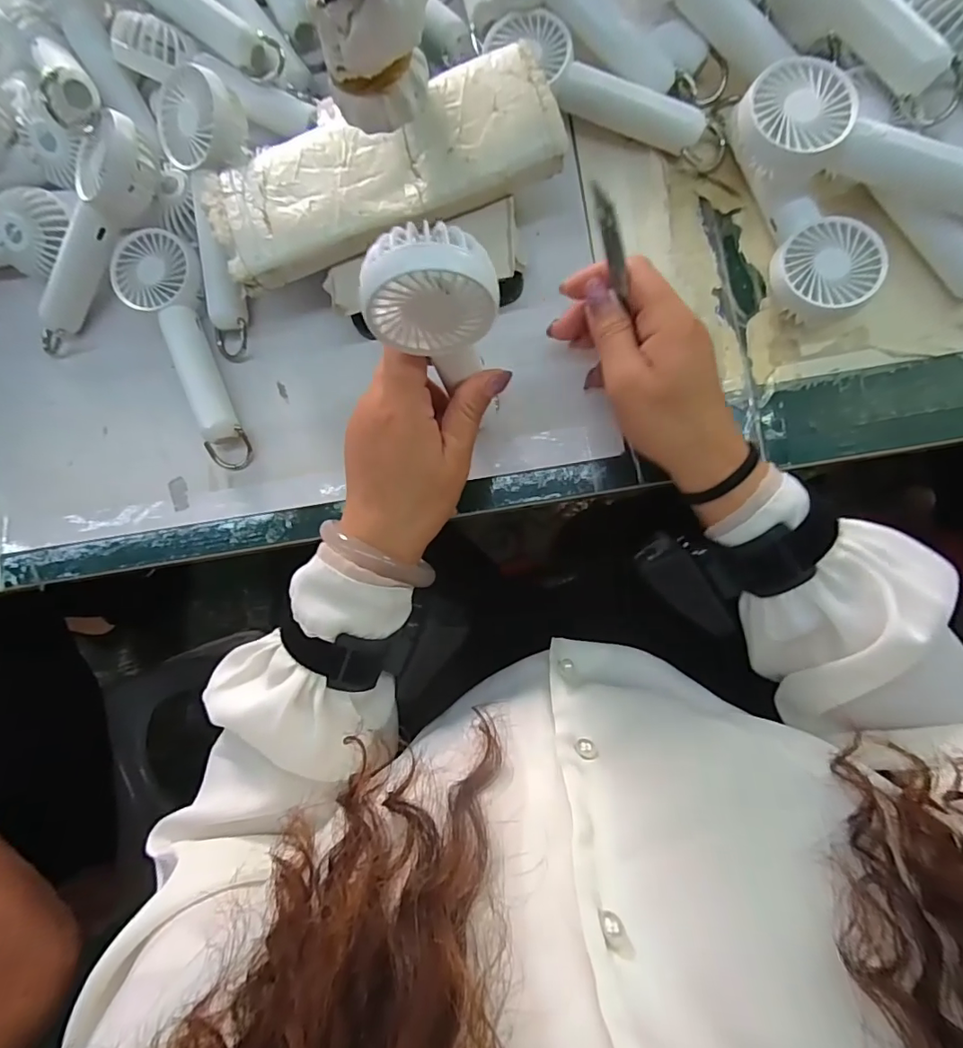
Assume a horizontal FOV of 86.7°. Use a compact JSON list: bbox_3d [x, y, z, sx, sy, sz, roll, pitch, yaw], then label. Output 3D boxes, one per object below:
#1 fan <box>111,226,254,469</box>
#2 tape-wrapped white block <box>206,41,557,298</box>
[{"bbox_3d":[-0.194,-0.122,0.349,0.057,0.027,0.162,-28,82,4],"label":"fan"},{"bbox_3d":[-0.060,-0.211,0.315,0.211,0.029,0.080,-17,83,5],"label":"tape-wrapped white block"}]

